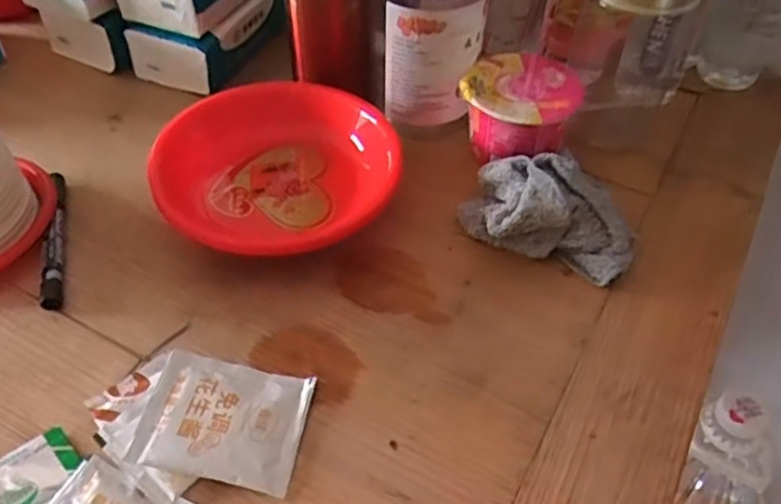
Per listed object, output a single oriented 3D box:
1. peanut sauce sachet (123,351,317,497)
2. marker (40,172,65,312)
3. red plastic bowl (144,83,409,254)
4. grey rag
[{"bbox_3d":[-0.102,0.103,0.420,0.095,0.014,0.076,8,49,5],"label":"peanut sauce sachet"},{"bbox_3d":[-0.254,-0.013,0.517,0.014,0.017,0.136,-10,50,-10],"label":"marker"},{"bbox_3d":[-0.091,-0.073,0.548,0.195,0.068,0.151,-22,53,-20],"label":"red plastic bowl"},{"bbox_3d":[0.125,-0.038,0.527,0.132,0.051,0.102,15,50,11],"label":"grey rag"}]

